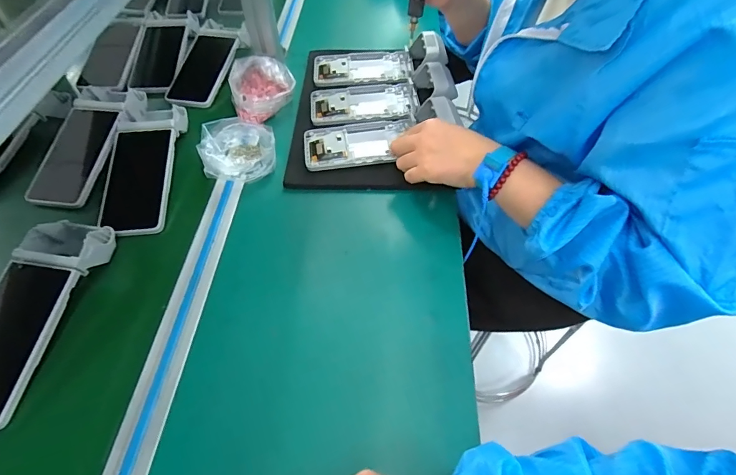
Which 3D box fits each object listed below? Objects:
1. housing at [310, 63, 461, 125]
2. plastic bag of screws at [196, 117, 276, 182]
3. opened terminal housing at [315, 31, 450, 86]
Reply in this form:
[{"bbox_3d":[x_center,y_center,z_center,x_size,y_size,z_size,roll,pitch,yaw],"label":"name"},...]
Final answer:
[{"bbox_3d":[0.018,-0.225,0.612,0.215,0.046,0.094,-6,56,-2],"label":"housing"},{"bbox_3d":[-0.183,-0.131,0.565,0.096,0.043,0.115,-9,57,-4],"label":"plastic bag of screws"},{"bbox_3d":[0.012,-0.309,0.672,0.223,0.052,0.096,-2,56,0],"label":"opened terminal housing"}]

